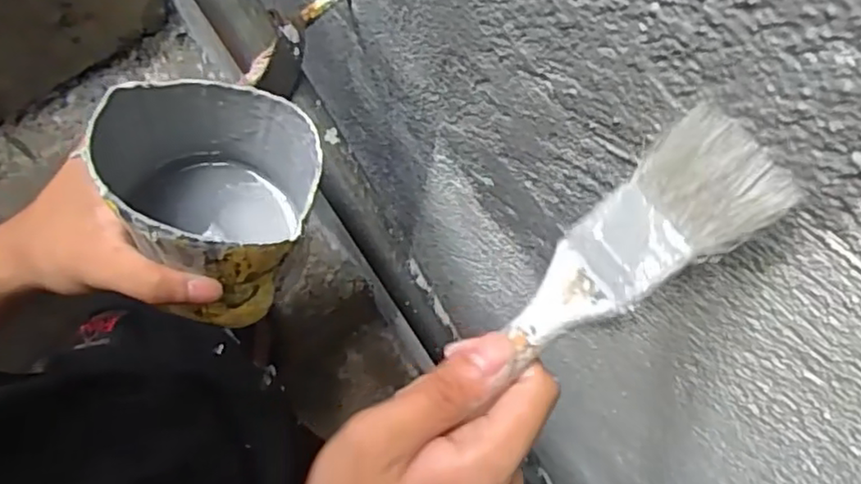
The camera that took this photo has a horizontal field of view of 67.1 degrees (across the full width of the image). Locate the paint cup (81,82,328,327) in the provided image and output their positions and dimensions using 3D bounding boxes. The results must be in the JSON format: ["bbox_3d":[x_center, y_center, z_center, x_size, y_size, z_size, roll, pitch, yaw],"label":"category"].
[{"bbox_3d":[-0.104,-0.017,0.329,0.093,0.113,0.098,5,61,-12],"label":"paint cup"}]

